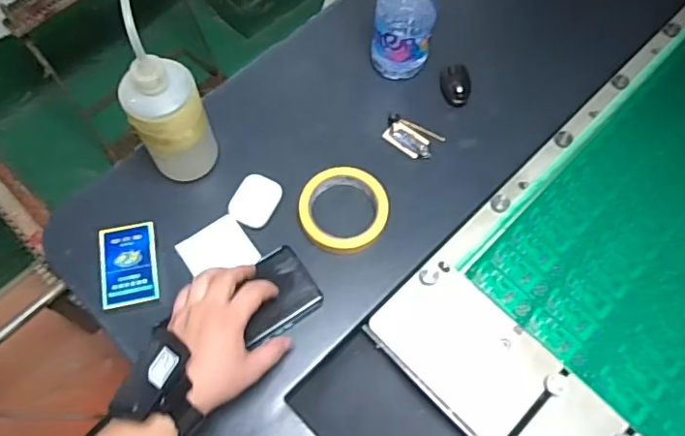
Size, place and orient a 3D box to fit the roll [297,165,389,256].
[{"bbox_3d":[0.002,-0.011,0.632,0.098,0.015,0.095,17,67,7],"label":"roll"}]

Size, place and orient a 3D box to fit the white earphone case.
[{"bbox_3d":[-0.098,-0.020,0.636,0.044,0.016,0.058,25,68,10],"label":"white earphone case"}]

